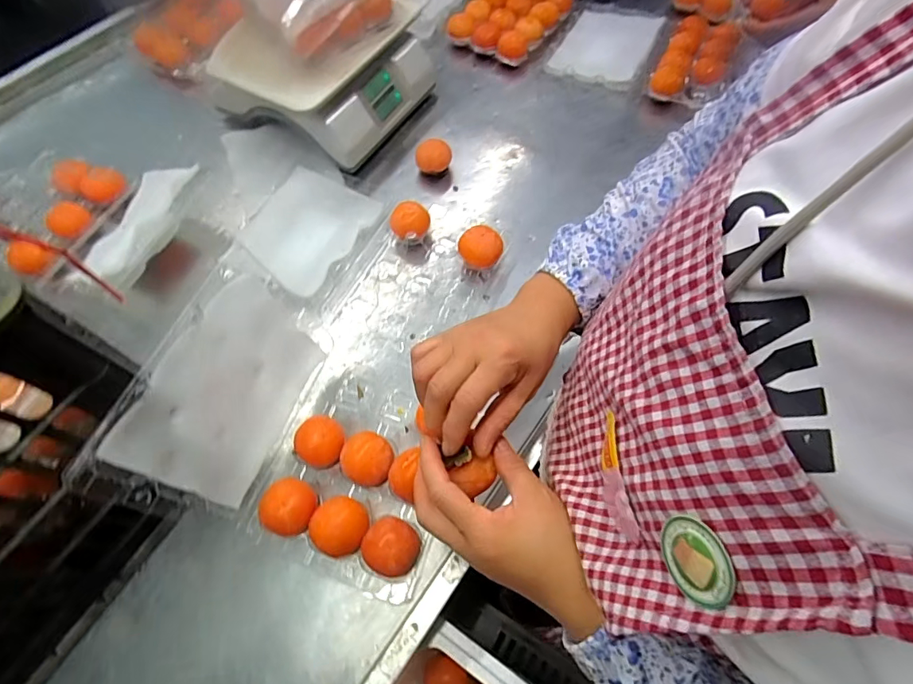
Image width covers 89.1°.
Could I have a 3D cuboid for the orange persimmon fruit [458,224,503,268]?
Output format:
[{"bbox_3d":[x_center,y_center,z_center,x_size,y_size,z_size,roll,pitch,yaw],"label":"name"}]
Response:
[{"bbox_3d":[0.031,-0.120,0.611,0.057,0.052,0.053,4,63,3],"label":"orange persimmon fruit"}]

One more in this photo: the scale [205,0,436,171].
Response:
[{"bbox_3d":[-0.201,-0.430,0.726,0.270,0.128,0.296,24,66,13],"label":"scale"}]

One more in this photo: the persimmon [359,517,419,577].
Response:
[{"bbox_3d":[-0.062,0.199,0.449,0.051,0.034,0.051,0,63,1],"label":"persimmon"}]

